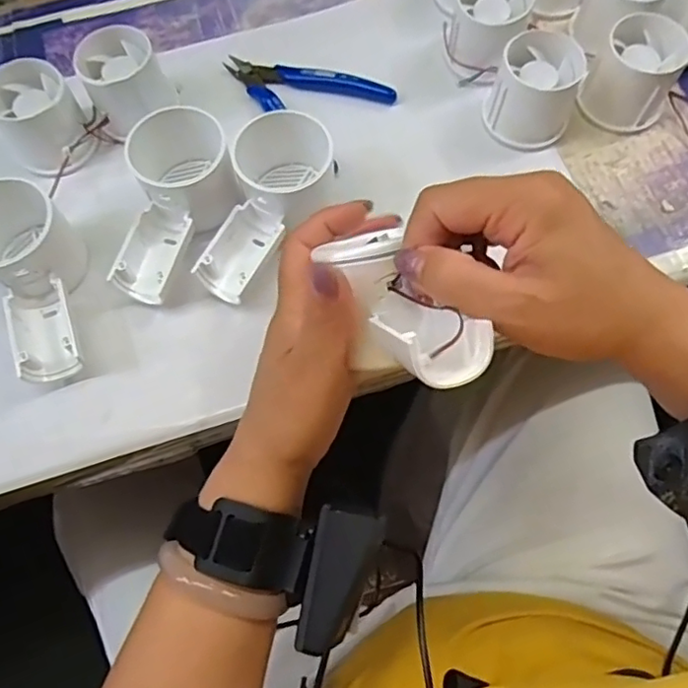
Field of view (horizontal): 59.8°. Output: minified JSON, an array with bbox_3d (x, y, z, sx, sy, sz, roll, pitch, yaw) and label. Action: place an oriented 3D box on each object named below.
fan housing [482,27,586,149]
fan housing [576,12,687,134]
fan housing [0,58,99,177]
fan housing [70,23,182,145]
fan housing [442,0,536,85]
[{"bbox_3d":[0.126,-0.167,0.396,0.055,0.048,0.055,22,70,9],"label":"fan housing"},{"bbox_3d":[0.192,-0.179,0.398,0.052,0.051,0.050,0,68,1],"label":"fan housing"},{"bbox_3d":[-0.201,-0.148,0.401,0.050,0.051,0.061,-26,70,-9],"label":"fan housing"},{"bbox_3d":[-0.146,-0.176,0.408,0.052,0.048,0.060,-22,70,-7],"label":"fan housing"},{"bbox_3d":[0.097,-0.218,0.411,0.051,0.054,0.053,22,70,9],"label":"fan housing"}]

